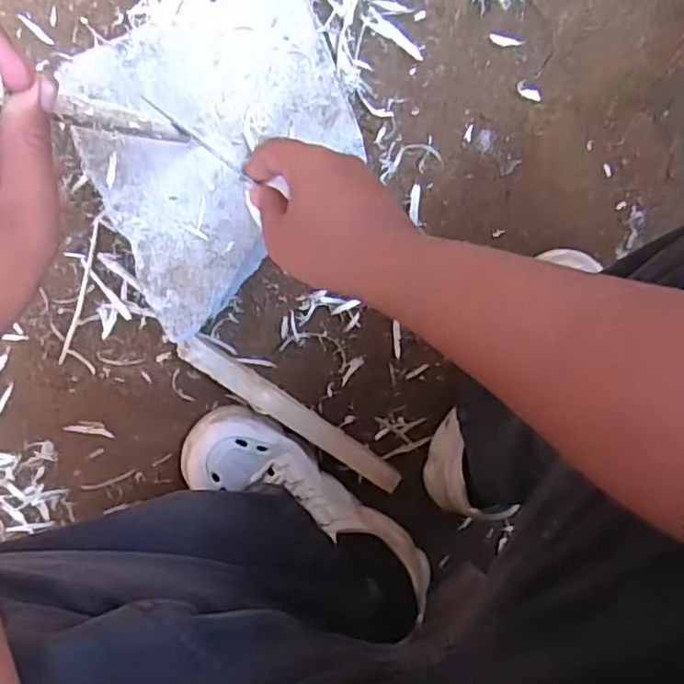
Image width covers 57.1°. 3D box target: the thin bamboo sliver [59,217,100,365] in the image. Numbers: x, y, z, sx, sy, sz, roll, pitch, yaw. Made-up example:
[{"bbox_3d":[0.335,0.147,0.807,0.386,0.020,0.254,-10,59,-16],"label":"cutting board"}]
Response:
[{"bbox_3d":[-0.231,-0.045,0.555,0.007,0.010,0.132,17,95,-3],"label":"thin bamboo sliver"}]

